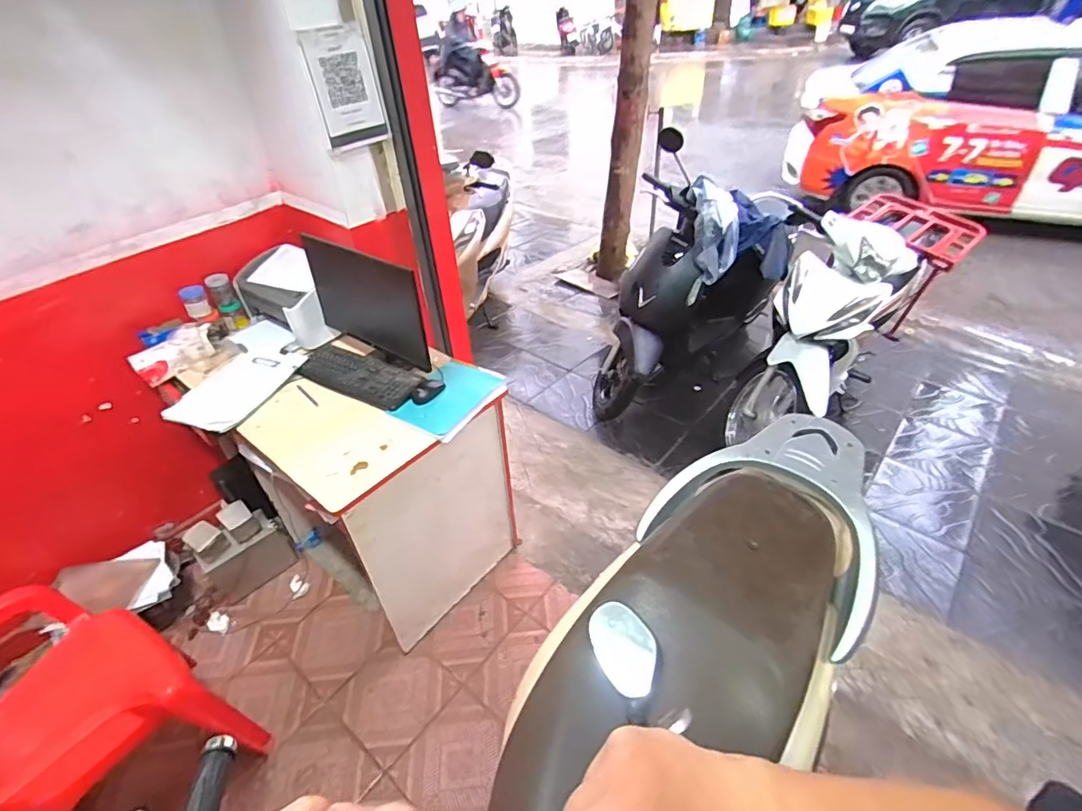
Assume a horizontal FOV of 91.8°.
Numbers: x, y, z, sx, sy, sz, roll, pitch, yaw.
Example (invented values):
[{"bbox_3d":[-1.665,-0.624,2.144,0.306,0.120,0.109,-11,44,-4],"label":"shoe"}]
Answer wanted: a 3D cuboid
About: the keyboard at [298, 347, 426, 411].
[{"bbox_3d":[-0.537,-0.094,1.545,0.419,0.021,0.155,20,45,25],"label":"keyboard"}]

